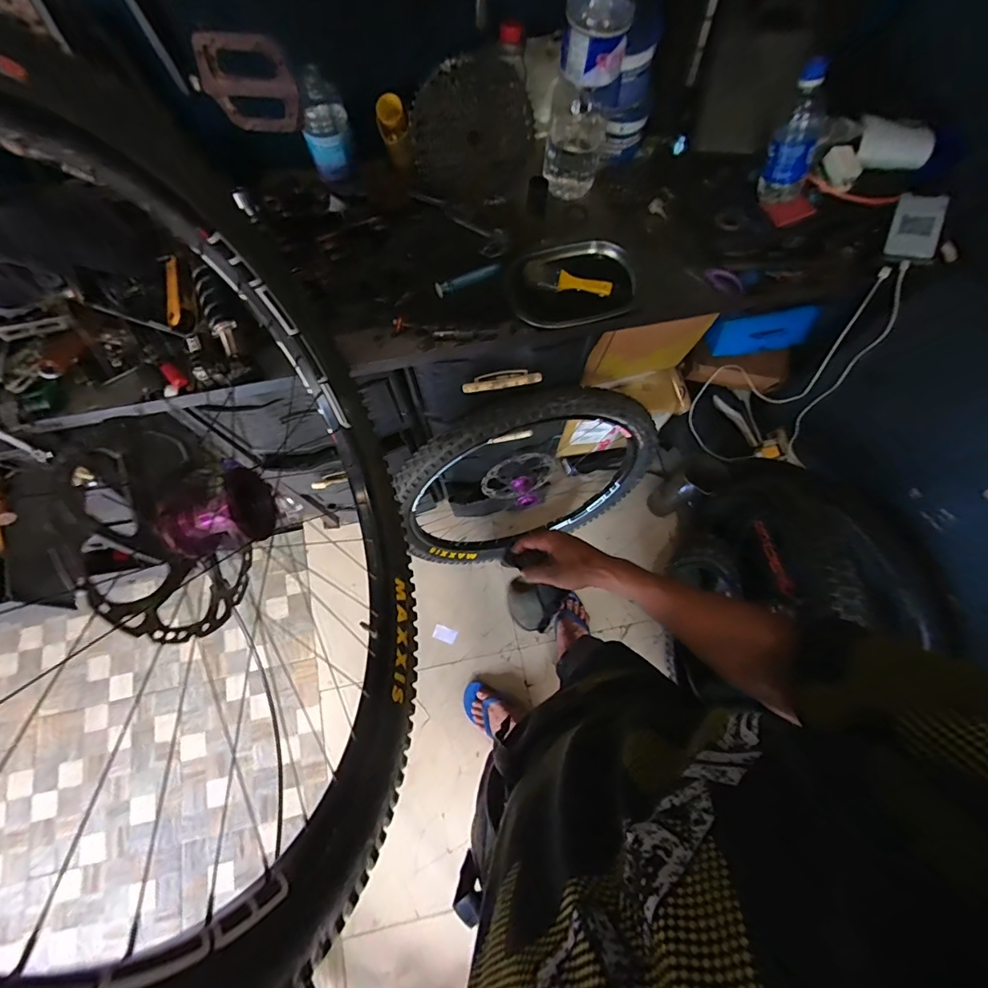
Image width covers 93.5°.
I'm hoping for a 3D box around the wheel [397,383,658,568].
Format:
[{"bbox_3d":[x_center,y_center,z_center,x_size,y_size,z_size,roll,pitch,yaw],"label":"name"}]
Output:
[{"bbox_3d":[0.113,-0.026,1.188,0.618,0.640,0.197,-21,75,-7],"label":"wheel"}]

